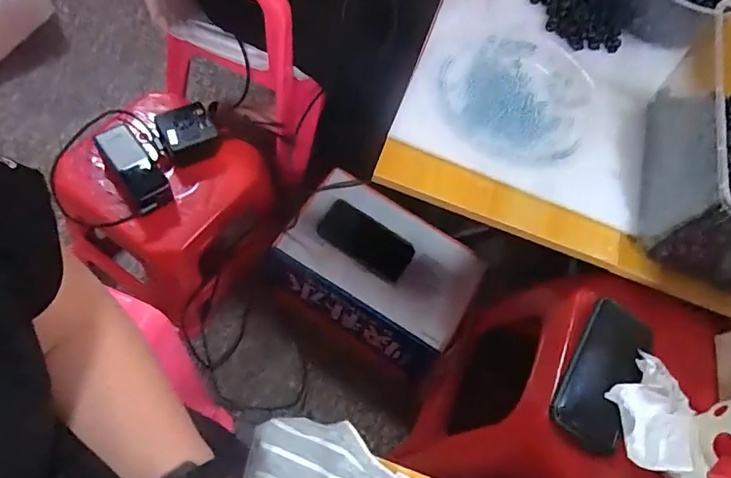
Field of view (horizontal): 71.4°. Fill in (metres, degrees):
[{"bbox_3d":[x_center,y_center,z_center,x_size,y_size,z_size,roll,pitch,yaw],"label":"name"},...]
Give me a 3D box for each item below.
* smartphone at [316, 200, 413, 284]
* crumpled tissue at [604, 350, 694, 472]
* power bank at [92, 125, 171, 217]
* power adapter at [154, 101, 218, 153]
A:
[{"bbox_3d":[0.001,0.002,0.890,0.165,0.009,0.083,33,69,1],"label":"smartphone"},{"bbox_3d":[0.296,0.173,0.528,0.080,0.045,0.109,40,64,9],"label":"crumpled tissue"},{"bbox_3d":[-0.332,-0.102,0.733,0.049,0.021,0.133,-34,88,-22],"label":"power bank"},{"bbox_3d":[-0.273,-0.170,0.776,0.075,0.020,0.072,-22,63,-17],"label":"power adapter"}]

